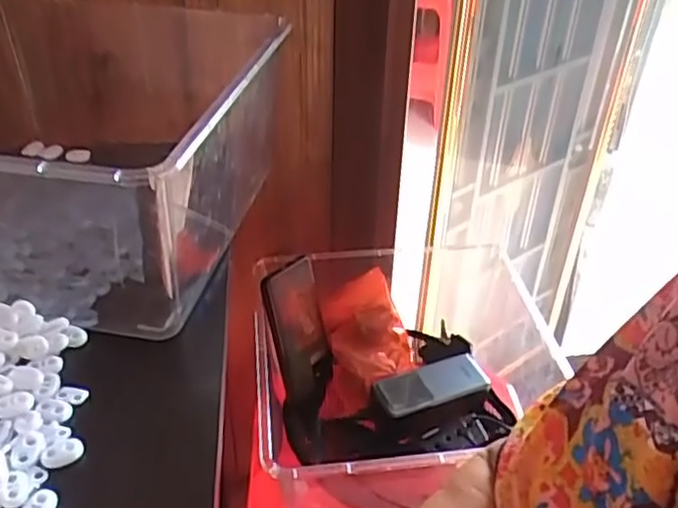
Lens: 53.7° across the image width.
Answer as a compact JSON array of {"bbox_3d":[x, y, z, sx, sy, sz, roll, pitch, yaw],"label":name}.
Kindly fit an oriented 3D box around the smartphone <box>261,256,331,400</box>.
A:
[{"bbox_3d":[-0.045,0.085,0.758,0.009,0.152,0.078,5,26,43],"label":"smartphone"}]

